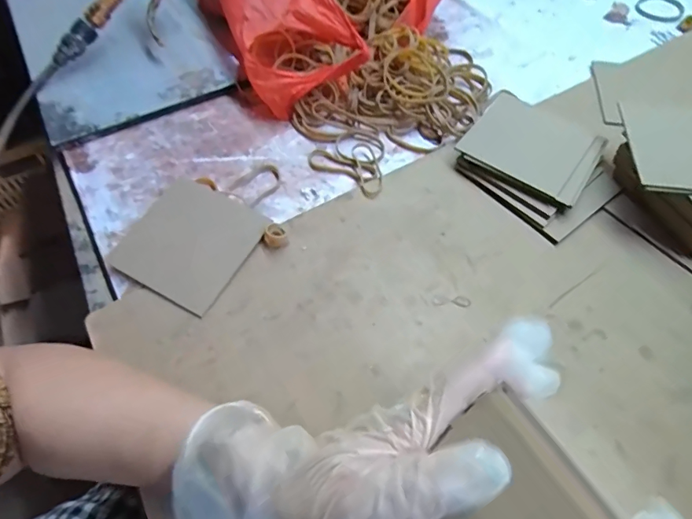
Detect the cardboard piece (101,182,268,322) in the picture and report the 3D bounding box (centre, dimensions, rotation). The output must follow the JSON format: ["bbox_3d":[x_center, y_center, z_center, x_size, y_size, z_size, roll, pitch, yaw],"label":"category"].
[{"bbox_3d":[-0.140,-0.018,0.389,0.111,0.010,0.109,27,64,13],"label":"cardboard piece"}]

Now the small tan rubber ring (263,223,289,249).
[{"bbox_3d":[-0.064,-0.020,0.393,0.019,0.014,0.020,-1,58,1],"label":"small tan rubber ring"}]

